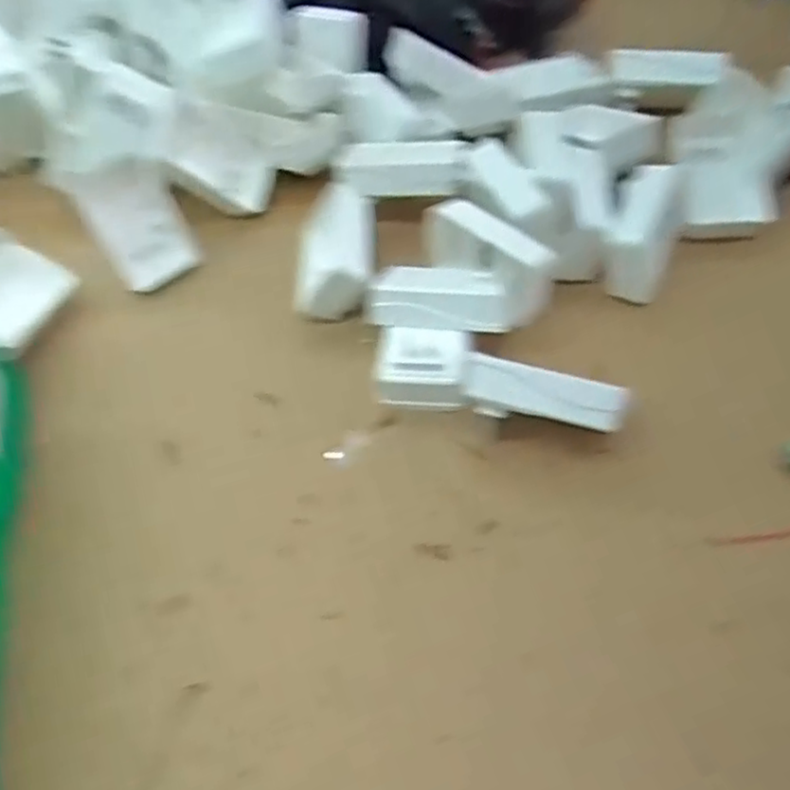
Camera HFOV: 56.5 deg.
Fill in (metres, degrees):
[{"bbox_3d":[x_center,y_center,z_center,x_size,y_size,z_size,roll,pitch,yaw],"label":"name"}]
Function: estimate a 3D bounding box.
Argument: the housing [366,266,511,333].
[{"bbox_3d":[0.029,-0.063,0.475,0.095,0.020,0.039,9,57,26],"label":"housing"}]

